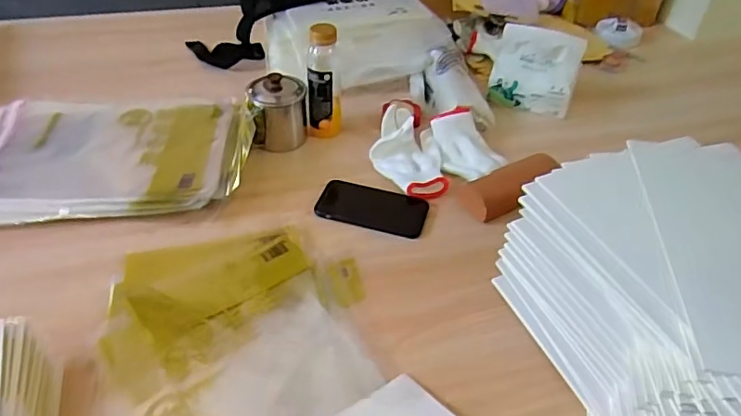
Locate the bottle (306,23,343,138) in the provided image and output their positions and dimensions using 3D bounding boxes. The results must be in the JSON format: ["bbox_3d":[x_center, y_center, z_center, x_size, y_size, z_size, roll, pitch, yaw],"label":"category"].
[{"bbox_3d":[-0.074,-0.196,0.855,0.054,0.179,0.053,-5,43,-8],"label":"bottle"}]

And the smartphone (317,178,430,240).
[{"bbox_3d":[0.003,-0.002,0.776,0.151,0.008,0.078,13,50,7],"label":"smartphone"}]

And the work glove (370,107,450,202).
[{"bbox_3d":[0.053,-0.095,0.852,0.104,0.041,0.205,-5,43,-9],"label":"work glove"}]

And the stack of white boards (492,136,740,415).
[{"bbox_3d":[0.336,0.100,0.543,0.278,0.180,0.363,-10,44,-14],"label":"stack of white boards"}]

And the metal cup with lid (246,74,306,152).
[{"bbox_3d":[-0.146,-0.155,0.865,0.085,0.110,0.080,1,42,-1],"label":"metal cup with lid"}]

